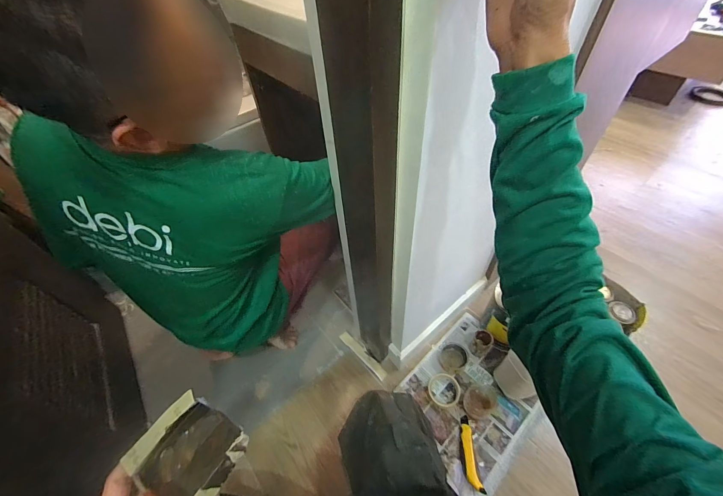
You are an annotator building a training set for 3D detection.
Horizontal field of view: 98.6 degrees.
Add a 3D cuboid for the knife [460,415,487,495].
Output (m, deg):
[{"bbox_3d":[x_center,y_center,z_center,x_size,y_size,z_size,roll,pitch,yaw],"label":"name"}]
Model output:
[{"bbox_3d":[0.283,0.537,0.818,0.040,0.023,0.169,-2,50,2],"label":"knife"}]

